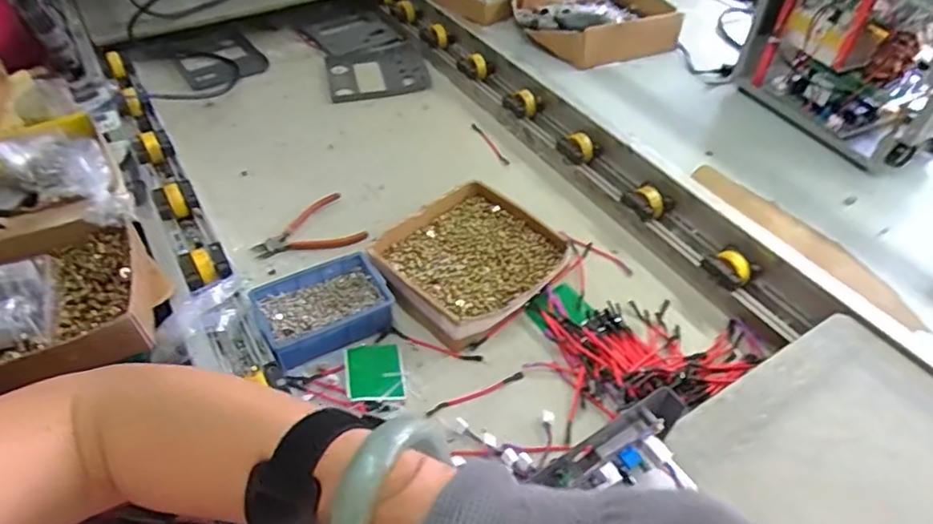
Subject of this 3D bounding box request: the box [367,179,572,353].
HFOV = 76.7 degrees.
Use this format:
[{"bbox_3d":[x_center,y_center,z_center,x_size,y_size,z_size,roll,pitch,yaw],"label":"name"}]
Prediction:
[{"bbox_3d":[0.003,-0.002,0.771,0.206,0.046,0.223,35,55,28],"label":"box"}]

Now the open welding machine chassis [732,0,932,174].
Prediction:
[{"bbox_3d":[0.553,-0.292,0.818,0.132,0.218,0.297,-22,52,-19],"label":"open welding machine chassis"}]

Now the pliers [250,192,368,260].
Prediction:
[{"bbox_3d":[-0.229,-0.045,0.832,0.148,0.013,0.105,-28,54,-23],"label":"pliers"}]

